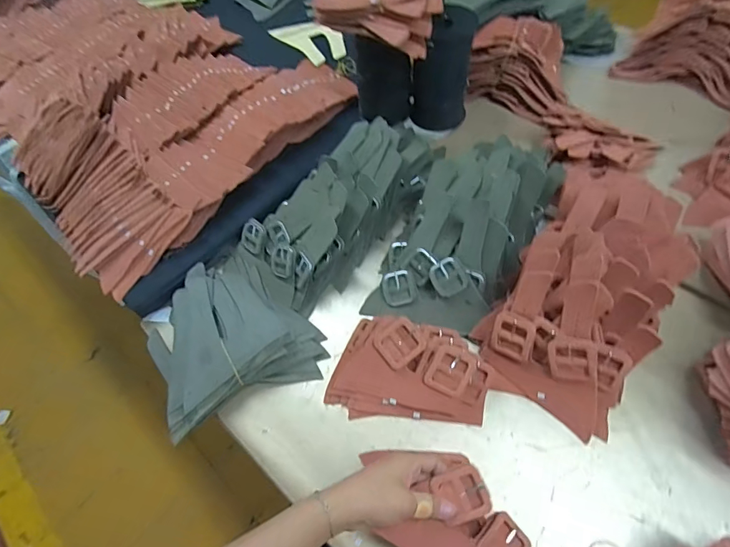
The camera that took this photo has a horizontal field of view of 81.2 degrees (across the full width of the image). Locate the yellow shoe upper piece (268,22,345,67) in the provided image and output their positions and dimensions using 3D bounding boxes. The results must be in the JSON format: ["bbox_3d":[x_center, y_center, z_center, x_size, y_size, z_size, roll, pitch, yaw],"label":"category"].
[{"bbox_3d":[-0.117,-0.517,0.938,0.104,0.010,0.220,-37,59,-17],"label":"yellow shoe upper piece"}]

